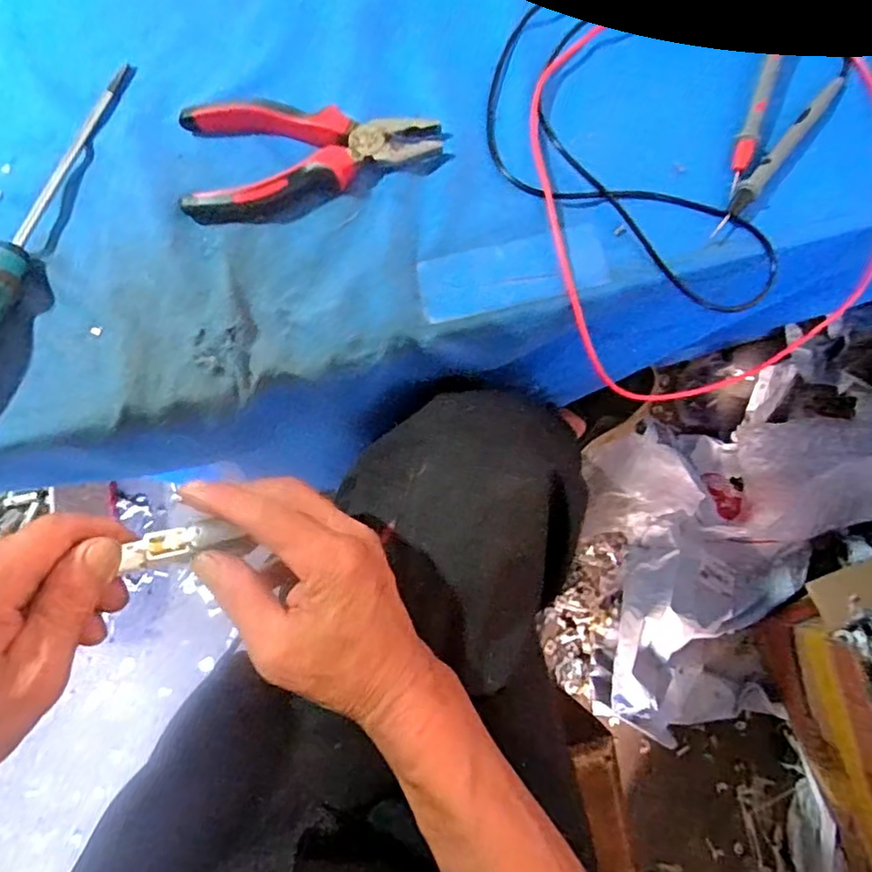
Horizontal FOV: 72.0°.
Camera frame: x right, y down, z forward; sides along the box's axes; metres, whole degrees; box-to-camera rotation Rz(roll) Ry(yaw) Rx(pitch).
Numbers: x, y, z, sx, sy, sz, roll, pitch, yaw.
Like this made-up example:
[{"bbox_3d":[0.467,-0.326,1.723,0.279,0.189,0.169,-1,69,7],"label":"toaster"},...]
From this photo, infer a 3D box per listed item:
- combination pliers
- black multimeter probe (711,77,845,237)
[{"bbox_3d":[-0.077,-0.174,0.370,0.153,0.017,0.074,-6,78,-1],"label":"combination pliers"},{"bbox_3d":[0.217,-0.179,0.376,0.013,0.010,0.143,40,81,8],"label":"black multimeter probe"}]

